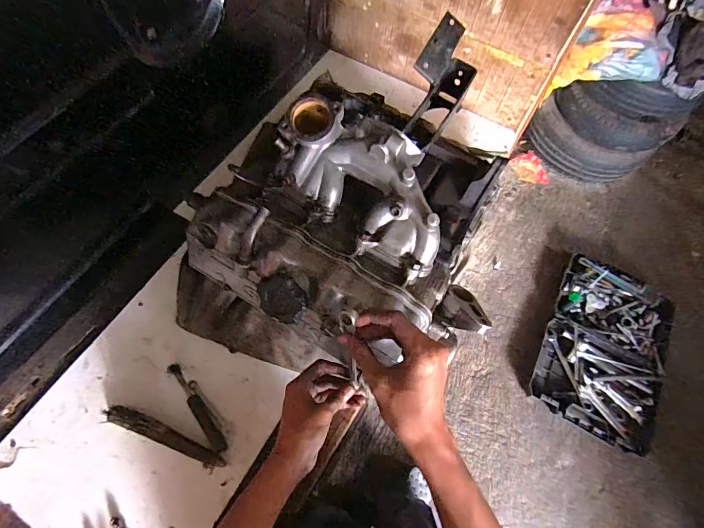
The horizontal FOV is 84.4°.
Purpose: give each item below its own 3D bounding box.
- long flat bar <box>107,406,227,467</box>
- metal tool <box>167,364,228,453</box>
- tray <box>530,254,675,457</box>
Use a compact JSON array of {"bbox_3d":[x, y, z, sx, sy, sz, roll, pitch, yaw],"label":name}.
[{"bbox_3d":[-0.298,0.281,0.628,0.199,0.010,0.027,26,67,-3],"label":"long flat bar"},{"bbox_3d":[-0.263,0.241,0.658,0.021,0.014,0.172,-33,69,-18],"label":"metal tool"},{"bbox_3d":[0.927,0.312,1.430,0.411,0.097,0.618,24,67,13],"label":"tray"}]

